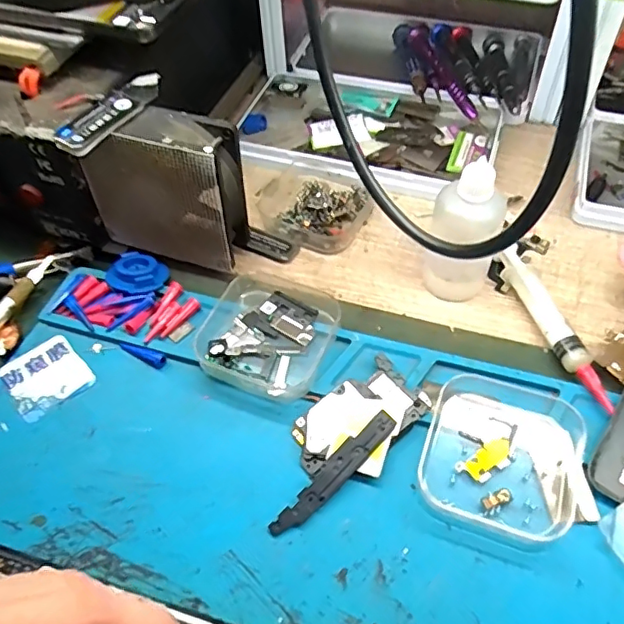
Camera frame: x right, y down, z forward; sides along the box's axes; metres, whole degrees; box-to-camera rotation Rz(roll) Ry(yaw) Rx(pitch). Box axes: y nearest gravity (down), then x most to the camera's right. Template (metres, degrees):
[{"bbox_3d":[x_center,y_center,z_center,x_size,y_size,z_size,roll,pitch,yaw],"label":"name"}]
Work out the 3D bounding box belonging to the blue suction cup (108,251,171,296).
[{"bbox_3d":[-0.099,-0.022,0.324,0.032,0.007,0.028,14,54,13],"label":"blue suction cup"}]

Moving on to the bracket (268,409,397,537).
[{"bbox_3d":[0.010,0.071,0.252,0.012,0.004,0.071,44,73,8],"label":"bracket"}]

